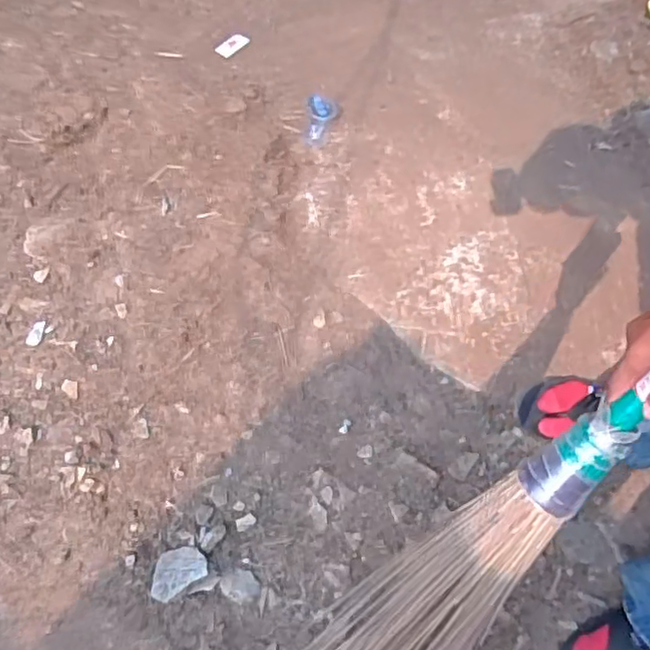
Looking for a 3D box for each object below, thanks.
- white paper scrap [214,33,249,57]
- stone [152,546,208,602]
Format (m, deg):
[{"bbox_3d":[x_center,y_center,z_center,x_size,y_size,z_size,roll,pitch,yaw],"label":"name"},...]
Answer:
[{"bbox_3d":[-0.209,-0.636,1.470,0.046,0.006,0.075,37,69,14],"label":"white paper scrap"},{"bbox_3d":[-0.221,0.368,0.970,0.085,0.021,0.062,-30,65,-15],"label":"stone"}]

